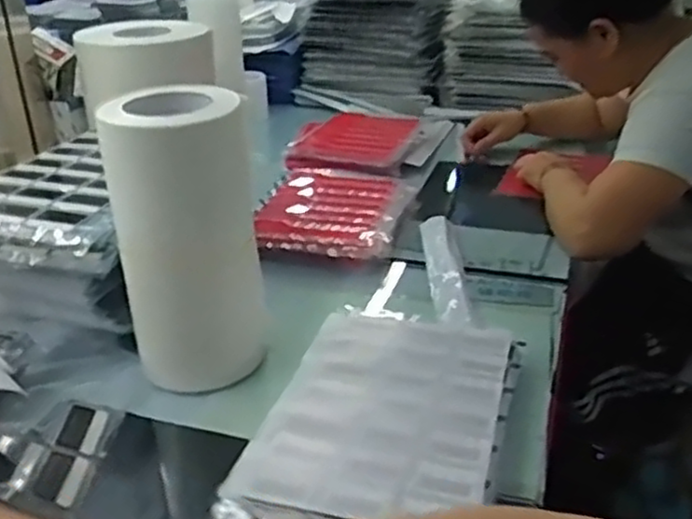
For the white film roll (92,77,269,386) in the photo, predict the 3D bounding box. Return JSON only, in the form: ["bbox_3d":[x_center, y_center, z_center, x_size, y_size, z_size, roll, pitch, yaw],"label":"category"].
[{"bbox_3d":[-0.152,-0.018,0.722,0.105,0.283,0.103,0,28,0],"label":"white film roll"}]

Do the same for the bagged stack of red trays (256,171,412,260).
[{"bbox_3d":[-0.014,-0.076,1.065,0.189,0.029,0.262,5,29,10],"label":"bagged stack of red trays"}]

